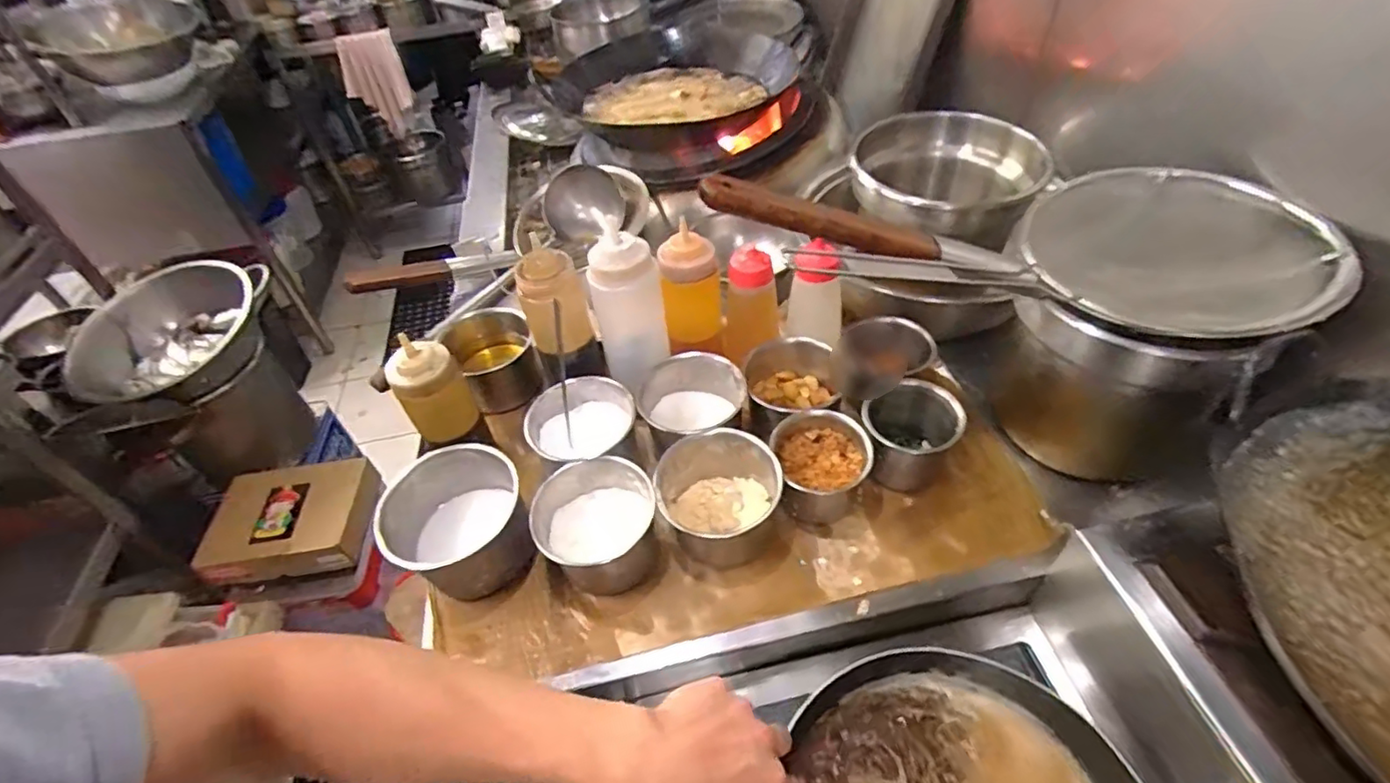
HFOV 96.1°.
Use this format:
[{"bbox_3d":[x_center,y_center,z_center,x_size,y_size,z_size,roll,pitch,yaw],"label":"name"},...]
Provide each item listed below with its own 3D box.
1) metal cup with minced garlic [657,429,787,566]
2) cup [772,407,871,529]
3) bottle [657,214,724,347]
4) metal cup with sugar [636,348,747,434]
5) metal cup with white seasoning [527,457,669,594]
[{"bbox_3d":[0.031,0.110,0.646,0.130,0.090,0.108,-14,47,-8],"label":"metal cup with minced garlic"},{"bbox_3d":[0.133,0.074,0.654,0.089,0.069,0.090,-3,47,3],"label":"cup"},{"bbox_3d":[-0.005,-0.112,0.735,0.065,0.156,0.055,-9,47,-3],"label":"bottle"},{"bbox_3d":[0.000,0.019,0.719,0.110,0.085,0.121,-3,47,3],"label":"metal cup with sugar"},{"bbox_3d":[-0.098,0.139,0.638,0.119,0.085,0.114,-3,47,3],"label":"metal cup with white seasoning"}]

